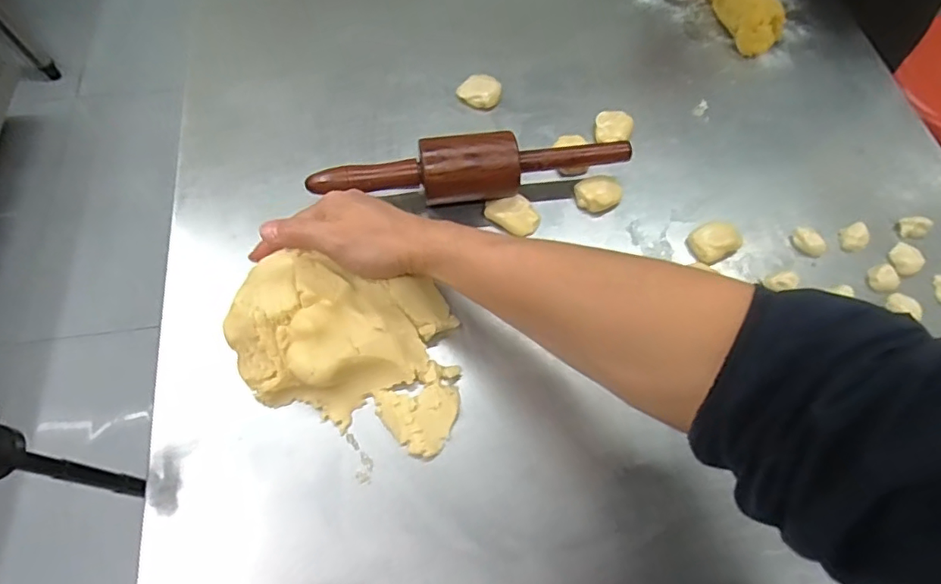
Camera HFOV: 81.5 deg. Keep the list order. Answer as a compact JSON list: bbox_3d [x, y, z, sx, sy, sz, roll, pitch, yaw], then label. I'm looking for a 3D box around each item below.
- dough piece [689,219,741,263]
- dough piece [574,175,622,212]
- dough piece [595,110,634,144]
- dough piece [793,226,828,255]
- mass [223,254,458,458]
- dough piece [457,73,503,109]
[{"bbox_3d":[0.239,-0.051,0.528,0.047,0.023,0.041,-22,66,-12],"label":"dough piece"},{"bbox_3d":[0.129,-0.097,0.543,0.042,0.024,0.034,-18,65,-10],"label":"dough piece"},{"bbox_3d":[0.155,-0.177,0.587,0.039,0.014,0.039,0,63,-1],"label":"dough piece"},{"bbox_3d":[0.332,-0.050,0.534,0.021,0.013,0.033,-37,70,-18],"label":"dough piece"},{"bbox_3d":[-0.100,0.042,0.444,0.182,0.060,0.143,5,63,2],"label":"mass"},{"bbox_3d":[0.013,-0.224,0.603,0.044,0.013,0.043,0,63,-1],"label":"dough piece"}]

